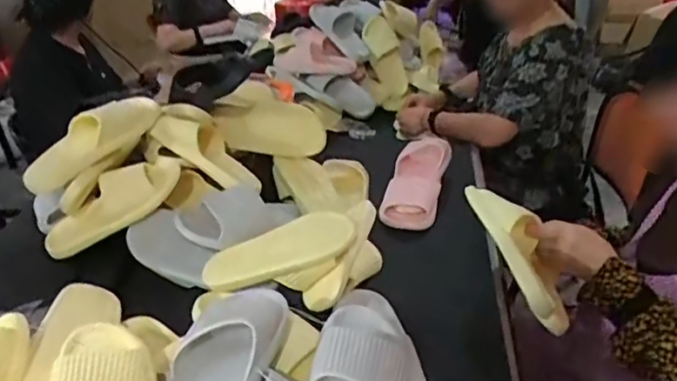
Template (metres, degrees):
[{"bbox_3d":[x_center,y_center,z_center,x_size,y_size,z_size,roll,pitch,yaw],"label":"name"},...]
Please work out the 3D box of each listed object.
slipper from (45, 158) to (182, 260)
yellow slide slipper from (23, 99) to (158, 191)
[{"bbox_3d":[-0.401,0.020,1.031,0.263,0.072,0.111,-37,36,-10],"label":"slipper"},{"bbox_3d":[-0.447,-0.095,1.067,0.272,0.085,0.084,-40,42,-22],"label":"yellow slide slipper"}]

